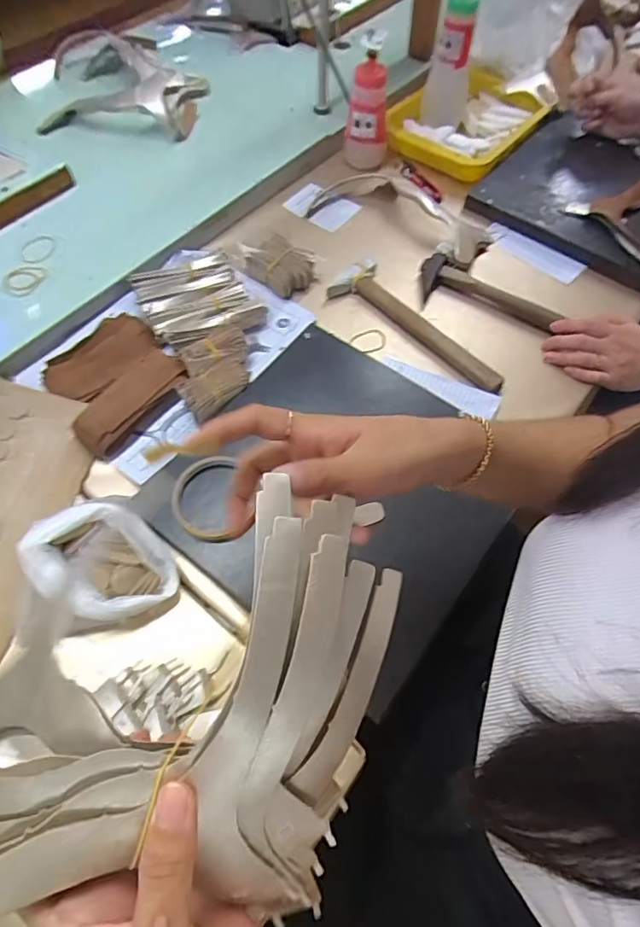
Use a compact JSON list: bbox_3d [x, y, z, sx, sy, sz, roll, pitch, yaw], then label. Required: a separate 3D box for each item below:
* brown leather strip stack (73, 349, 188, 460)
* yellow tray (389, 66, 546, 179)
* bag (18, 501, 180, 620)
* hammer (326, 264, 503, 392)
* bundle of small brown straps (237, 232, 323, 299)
[{"bbox_3d":[-0.206,-0.070,0.550,0.061,0.036,0.135,33,66,16],"label":"brown leather strip stack"},{"bbox_3d":[0.228,-0.563,0.809,0.201,0.040,0.246,37,67,17],"label":"yellow tray"},{"bbox_3d":[-0.197,0.087,0.458,0.127,0.048,0.100,38,67,18],"label":"bag"},{"bbox_3d":[0.125,-0.172,0.622,0.240,0.021,0.069,37,67,18],"label":"hammer"},{"bbox_3d":[-0.051,-0.266,0.659,0.069,0.029,0.091,-40,69,-20],"label":"bundle of small brown straps"}]

